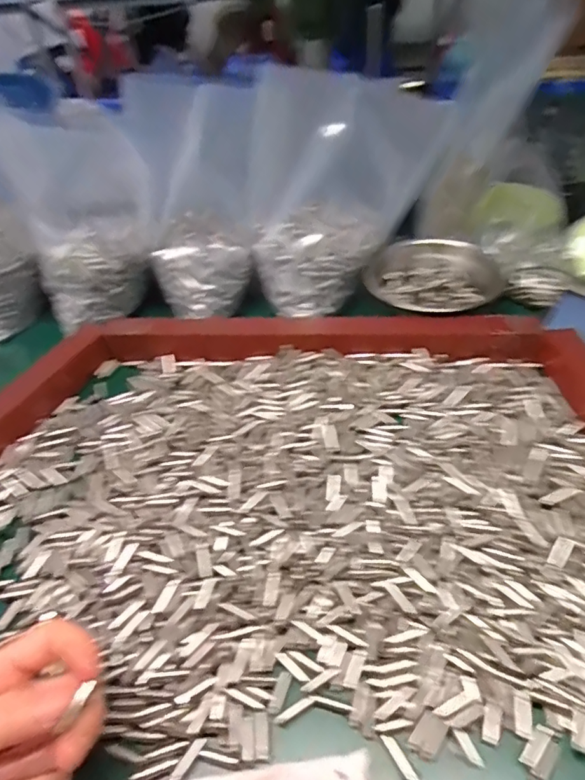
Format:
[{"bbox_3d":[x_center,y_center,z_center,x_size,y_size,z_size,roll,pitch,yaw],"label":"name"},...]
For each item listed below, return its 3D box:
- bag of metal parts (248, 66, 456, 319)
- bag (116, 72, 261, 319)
[{"bbox_3d":[0.054,-0.181,0.457,0.183,0.162,0.081,-19,47,-12],"label":"bag of metal parts"},{"bbox_3d":[-0.089,-0.186,0.487,0.126,0.204,0.119,-9,44,-1],"label":"bag"}]

